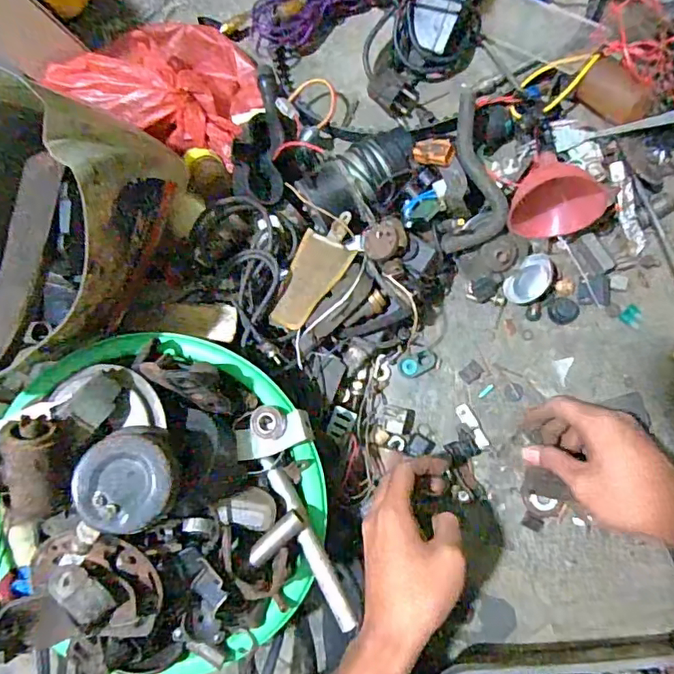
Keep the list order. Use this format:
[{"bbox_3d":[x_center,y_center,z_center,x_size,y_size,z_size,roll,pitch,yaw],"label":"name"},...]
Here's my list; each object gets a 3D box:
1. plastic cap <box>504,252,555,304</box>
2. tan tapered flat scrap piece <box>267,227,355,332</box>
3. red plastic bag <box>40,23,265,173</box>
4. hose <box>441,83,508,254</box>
[{"bbox_3d":[0.186,-0.054,0.507,0.034,0.014,0.050,43,91,9],"label":"plastic cap"},{"bbox_3d":[-0.026,-0.049,0.481,0.051,0.012,0.088,28,89,9],"label":"tan tapered flat scrap piece"},{"bbox_3d":[-0.164,-0.257,0.526,0.159,0.110,0.141,17,87,8],"label":"red plastic bag"},{"bbox_3d":[0.131,-0.146,0.484,0.053,0.054,0.141,7,86,8],"label":"hose"}]

